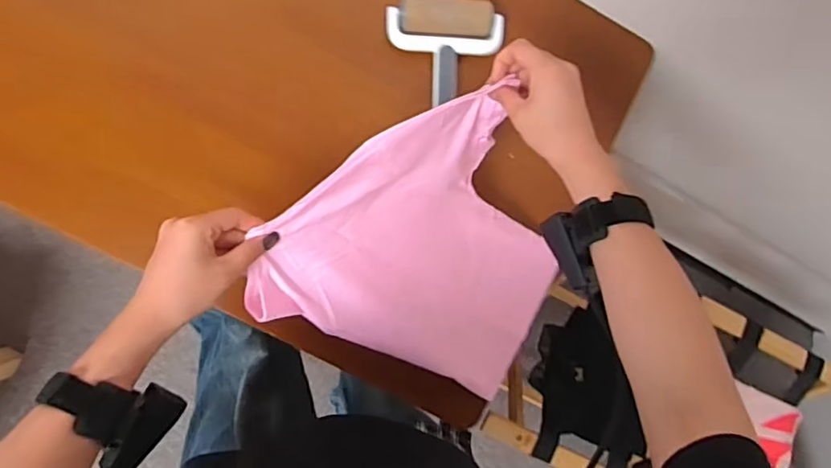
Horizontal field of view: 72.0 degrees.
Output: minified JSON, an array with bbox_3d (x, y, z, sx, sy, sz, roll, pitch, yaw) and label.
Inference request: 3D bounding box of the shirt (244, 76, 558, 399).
[{"bbox_3d":[0.034,0.006,0.614,0.349,0.070,0.287,32,84,-37],"label":"shirt"}]

